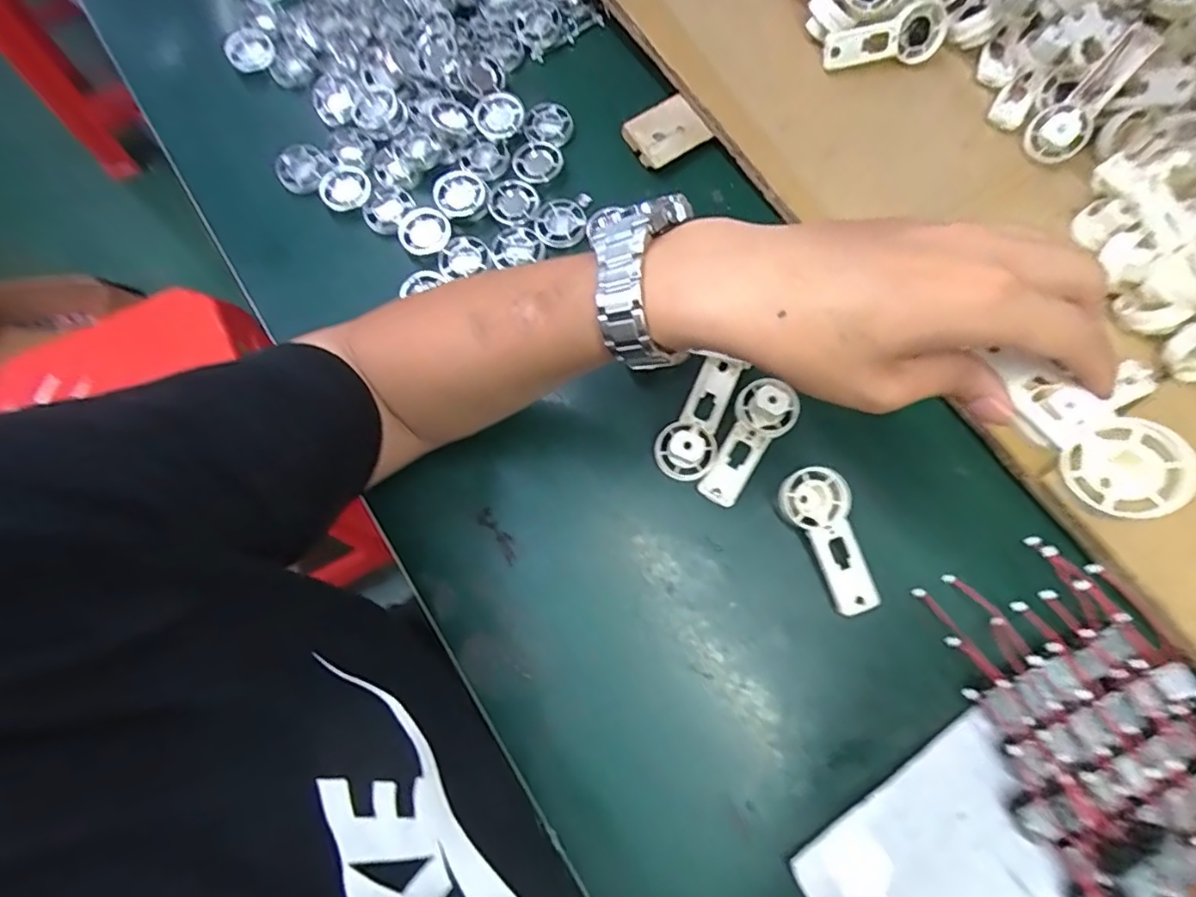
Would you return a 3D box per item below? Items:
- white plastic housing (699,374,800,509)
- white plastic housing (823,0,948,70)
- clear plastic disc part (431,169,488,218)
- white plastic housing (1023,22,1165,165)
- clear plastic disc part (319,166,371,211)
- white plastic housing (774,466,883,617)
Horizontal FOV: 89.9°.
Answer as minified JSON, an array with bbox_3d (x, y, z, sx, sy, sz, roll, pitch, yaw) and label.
[{"bbox_3d":[0.101,-0.007,0.401,0.037,0.022,0.091,32,76,10],"label":"white plastic housing"},{"bbox_3d":[0.225,-0.318,0.471,0.096,0.037,0.011,-18,34,0],"label":"white plastic housing"},{"bbox_3d":[-0.107,-0.197,0.461,0.038,0.008,0.036,0,73,1],"label":"clear plastic disc part"},{"bbox_3d":[0.362,-0.257,0.439,0.038,0.023,0.092,42,115,10],"label":"white plastic housing"},{"bbox_3d":[-0.200,-0.206,0.475,0.037,0.010,0.037,0,73,1],"label":"clear plastic disc part"},{"bbox_3d":[0.151,0.057,0.382,0.040,0.018,0.092,-25,74,-7],"label":"white plastic housing"}]

